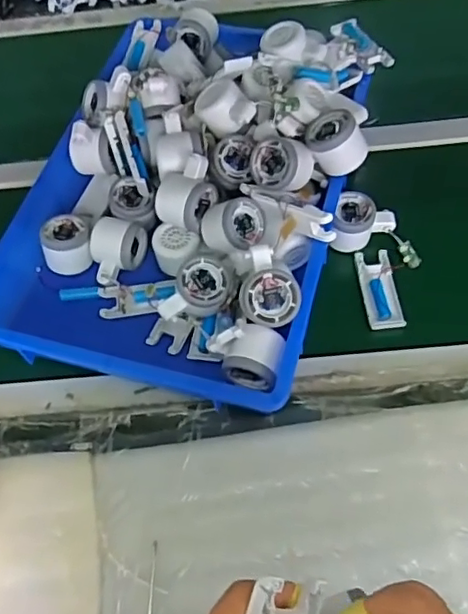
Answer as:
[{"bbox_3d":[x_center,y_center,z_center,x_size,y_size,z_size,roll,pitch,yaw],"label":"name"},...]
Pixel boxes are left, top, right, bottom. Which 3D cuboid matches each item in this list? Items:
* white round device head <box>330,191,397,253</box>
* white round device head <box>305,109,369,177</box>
[{"bbox_3d":[0.158,-0.101,0.695,0.070,0.042,0.062,15,62,12],"label":"white round device head"},{"bbox_3d":[0.121,-0.189,0.661,0.063,0.055,0.059,-22,50,28],"label":"white round device head"}]

